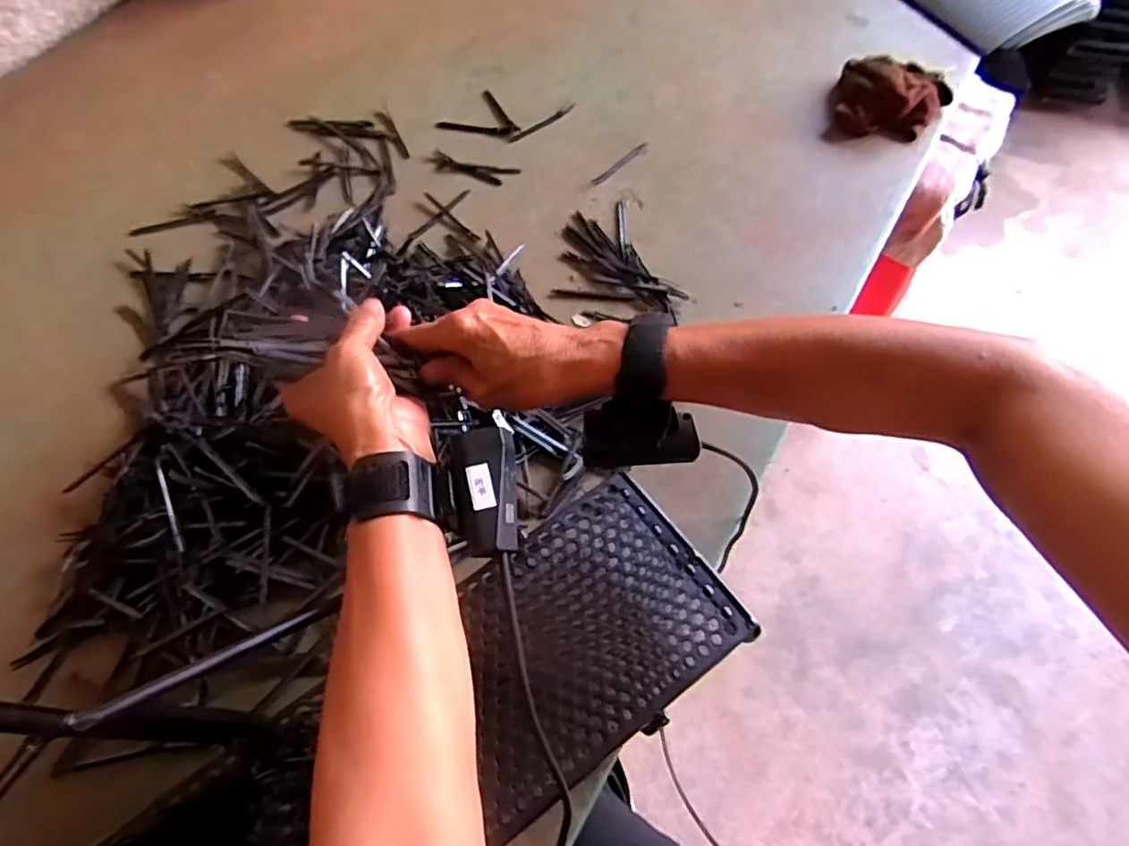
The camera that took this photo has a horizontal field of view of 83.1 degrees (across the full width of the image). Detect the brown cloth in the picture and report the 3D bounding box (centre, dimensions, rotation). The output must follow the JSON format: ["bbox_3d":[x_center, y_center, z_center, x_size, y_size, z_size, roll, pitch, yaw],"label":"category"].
[{"bbox_3d":[0.384,-0.380,0.742,0.127,0.049,0.102,10,63,7],"label":"brown cloth"}]

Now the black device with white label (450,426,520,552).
[{"bbox_3d":[-0.043,0.038,0.354,0.033,0.019,0.067,-8,78,-2],"label":"black device with white label"}]

